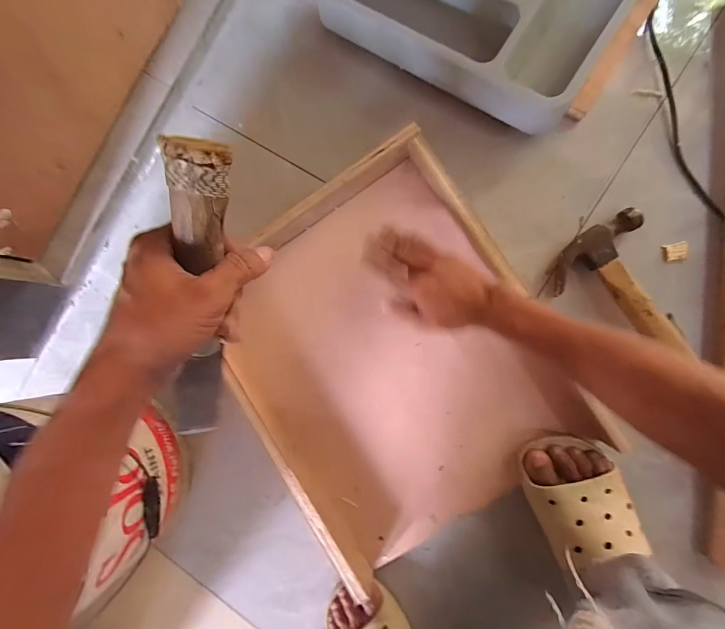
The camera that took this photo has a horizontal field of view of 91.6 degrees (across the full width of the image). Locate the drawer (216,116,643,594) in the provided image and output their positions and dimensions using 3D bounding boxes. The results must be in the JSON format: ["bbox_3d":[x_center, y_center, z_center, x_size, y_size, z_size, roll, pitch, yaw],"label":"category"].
[{"bbox_3d":[0.029,0.059,0.457,0.367,0.072,0.439,-33,84,5],"label":"drawer"}]

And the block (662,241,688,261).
[{"bbox_3d":[0.396,-0.080,0.445,0.027,0.006,0.022,-11,87,7],"label":"block"}]

